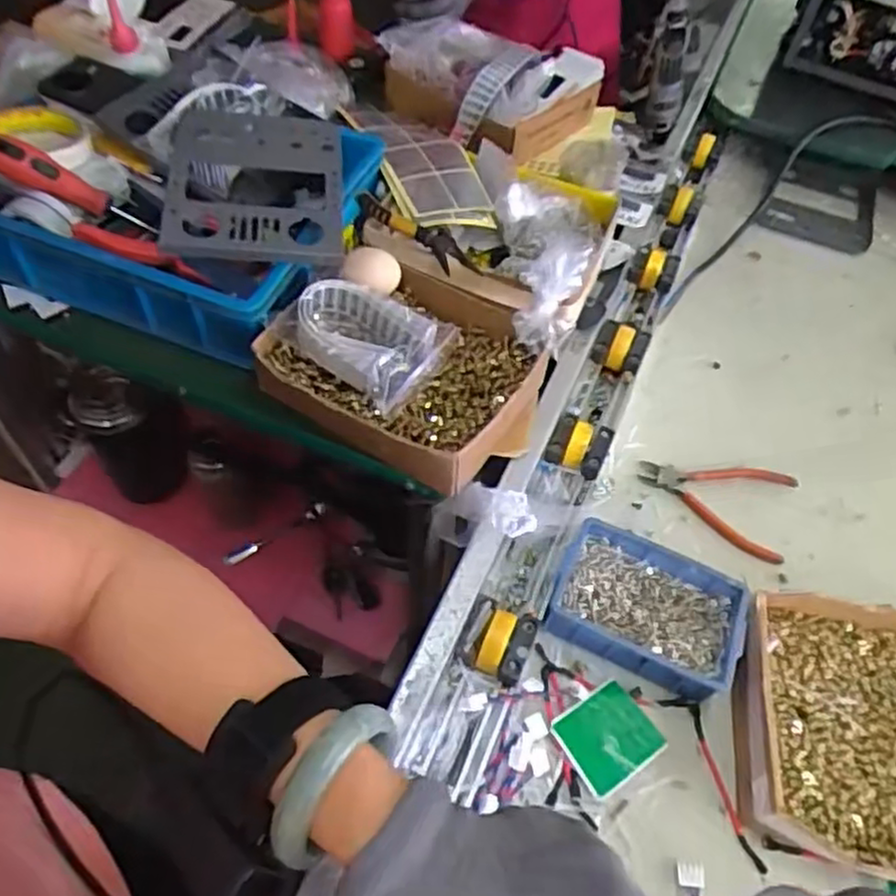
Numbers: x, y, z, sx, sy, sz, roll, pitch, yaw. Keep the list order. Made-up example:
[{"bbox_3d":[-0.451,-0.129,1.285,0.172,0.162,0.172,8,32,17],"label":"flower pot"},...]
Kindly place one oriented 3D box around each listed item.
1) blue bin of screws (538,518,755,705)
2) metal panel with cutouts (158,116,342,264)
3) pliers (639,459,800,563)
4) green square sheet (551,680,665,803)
[{"bbox_3d":[0.164,0.135,0.591,0.149,0.048,0.101,23,55,12],"label":"blue bin of screws"},{"bbox_3d":[-0.176,-0.242,0.650,0.154,0.034,0.192,-3,54,-7],"label":"metal panel with cutouts"},{"bbox_3d":[0.261,0.042,0.693,0.146,0.008,0.096,23,55,12],"label":"pliers"},{"bbox_3d":[0.123,0.223,0.547,0.073,0.006,0.063,-27,59,-24],"label":"green square sheet"}]

